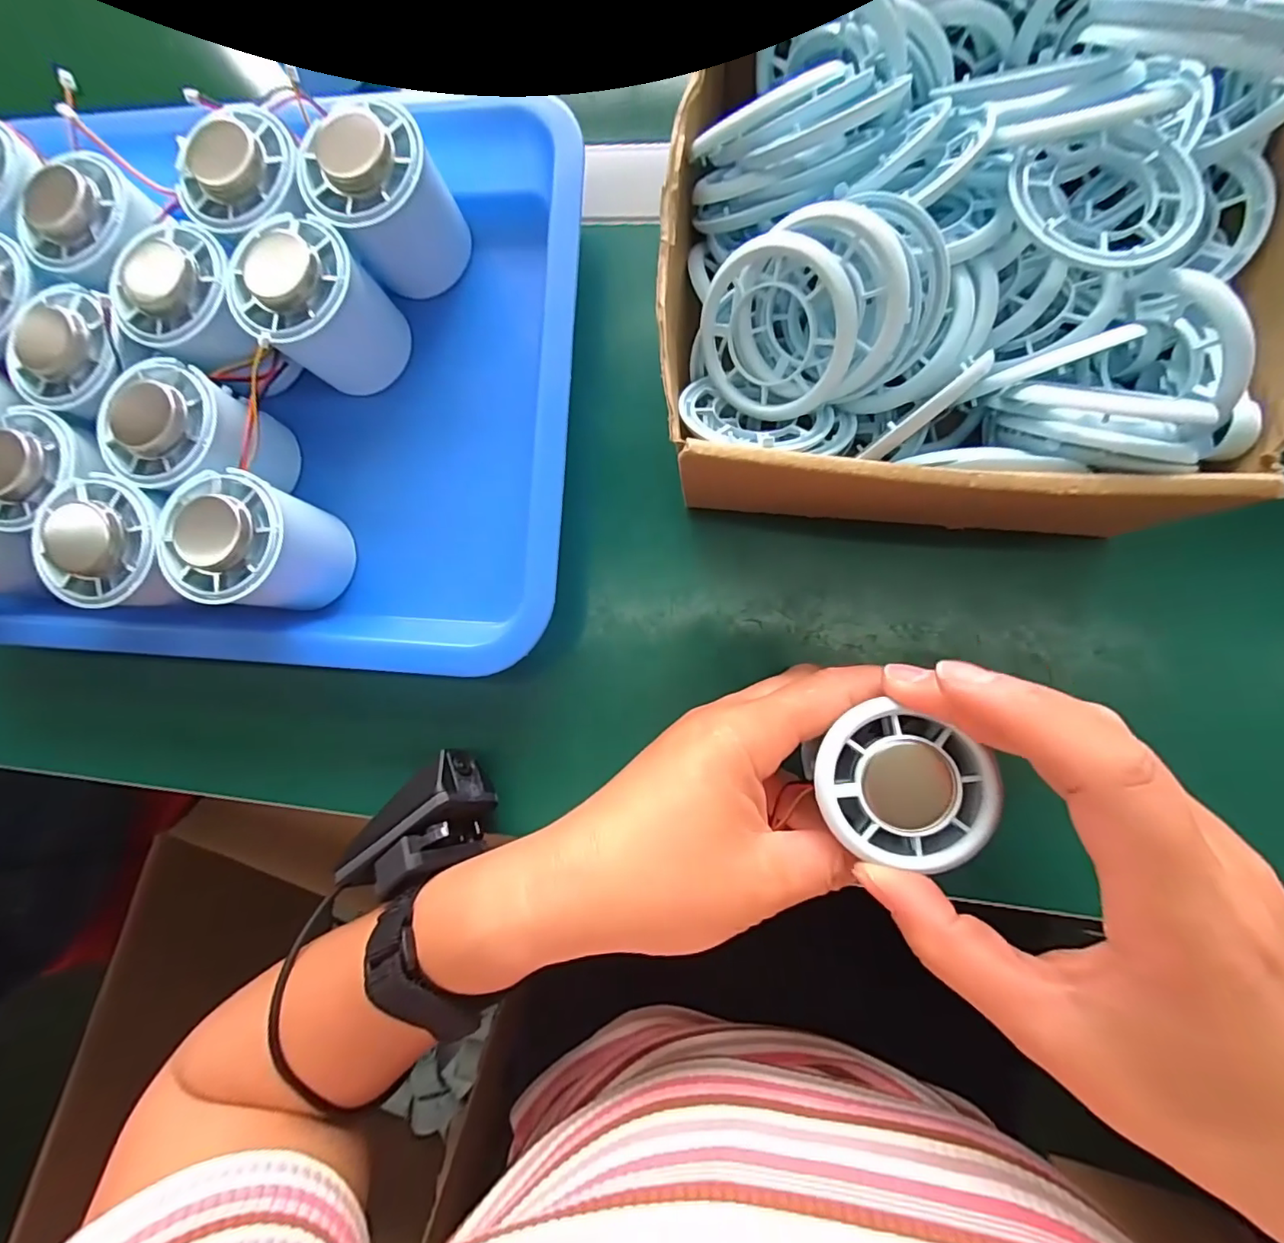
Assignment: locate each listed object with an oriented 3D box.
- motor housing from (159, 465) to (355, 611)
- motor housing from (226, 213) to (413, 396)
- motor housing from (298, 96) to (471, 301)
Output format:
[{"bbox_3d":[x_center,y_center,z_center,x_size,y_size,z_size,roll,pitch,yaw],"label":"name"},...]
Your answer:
[{"bbox_3d":[-0.167,-0.033,0.240,0.052,0.058,0.051,-1,85,7],"label":"motor housing"},{"bbox_3d":[-0.144,-0.141,0.247,0.054,0.062,0.051,-1,85,7],"label":"motor housing"},{"bbox_3d":[-0.113,-0.188,0.245,0.051,0.061,0.048,-1,85,7],"label":"motor housing"}]

